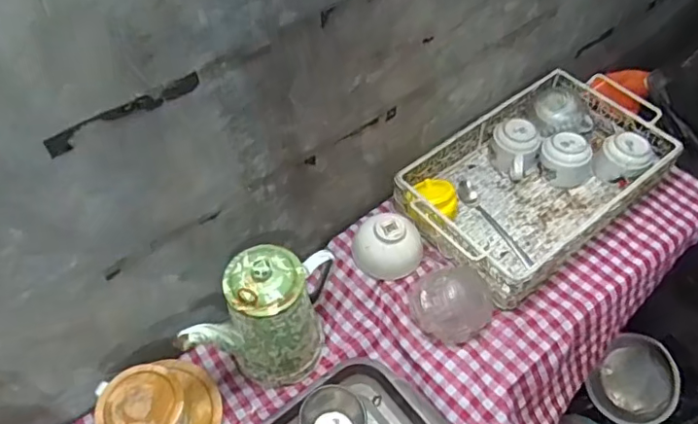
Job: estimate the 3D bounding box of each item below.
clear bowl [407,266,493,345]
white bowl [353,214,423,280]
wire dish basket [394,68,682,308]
[{"bbox_3d":[0.144,0.128,0.767,0.113,0.078,0.093,8,53,6],"label":"clear bowl"},{"bbox_3d":[0.058,0.049,0.837,0.108,0.058,0.092,4,53,3],"label":"white bowl"},{"bbox_3d":[0.300,-0.056,0.897,0.420,0.088,0.264,-33,60,-22],"label":"wire dish basket"}]

